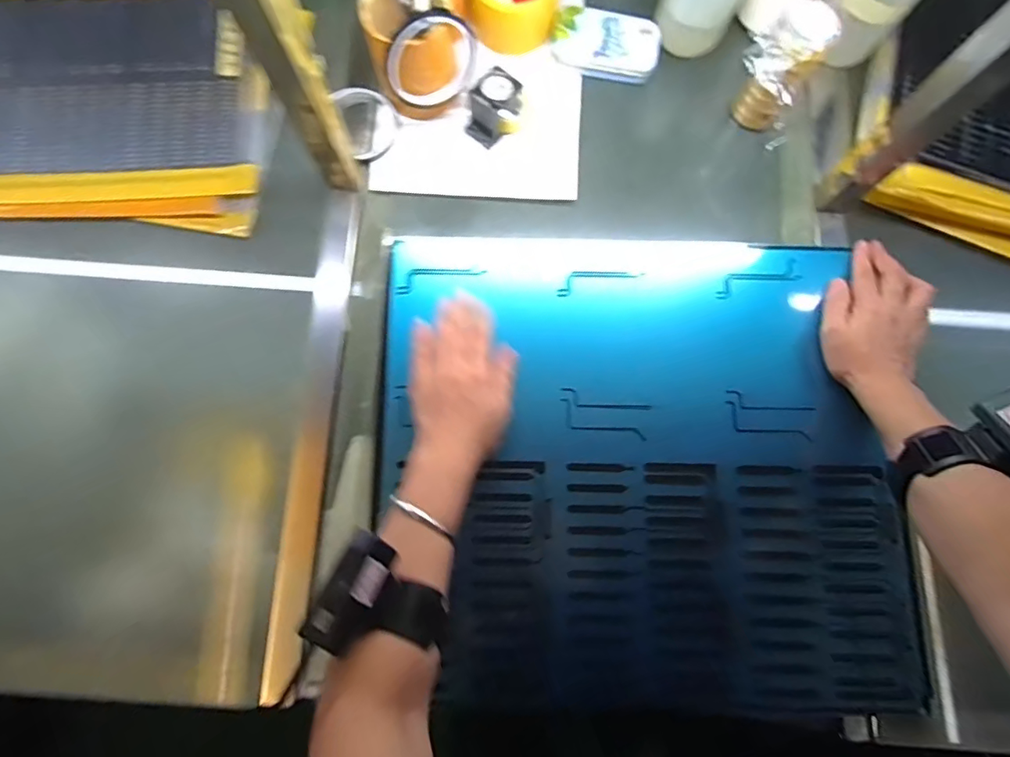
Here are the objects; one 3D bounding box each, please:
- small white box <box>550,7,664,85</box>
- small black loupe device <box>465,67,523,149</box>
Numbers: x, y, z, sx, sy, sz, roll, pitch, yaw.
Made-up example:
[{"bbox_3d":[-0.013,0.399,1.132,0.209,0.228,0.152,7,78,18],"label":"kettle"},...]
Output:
[{"bbox_3d":[0.109,-0.360,0.559,0.113,0.025,0.064,10,79,1],"label":"small white box"},{"bbox_3d":[-0.008,-0.280,0.533,0.044,0.049,0.062,41,81,6],"label":"small black loupe device"}]

